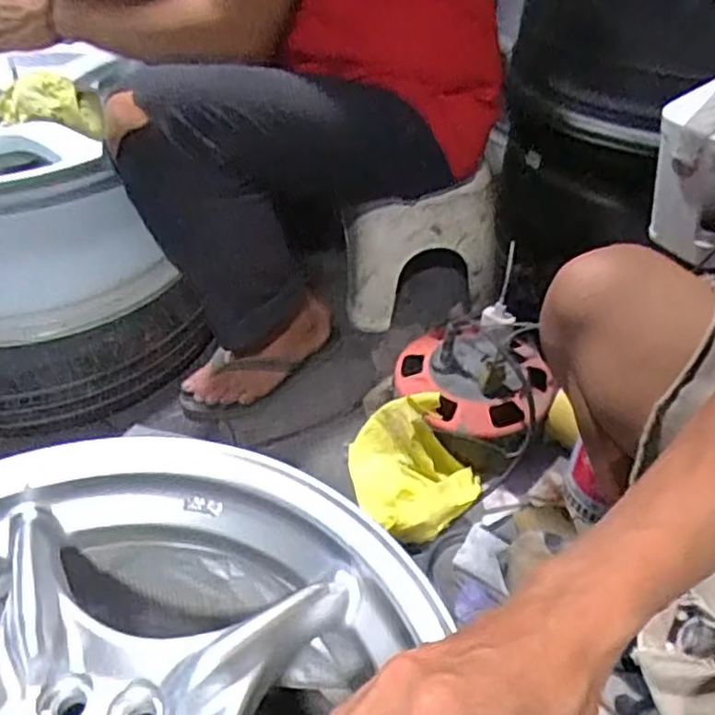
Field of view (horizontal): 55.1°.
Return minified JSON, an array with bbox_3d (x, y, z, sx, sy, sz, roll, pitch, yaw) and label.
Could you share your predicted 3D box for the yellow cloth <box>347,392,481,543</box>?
[{"bbox_3d":[0.057,0.125,0.823,0.138,0.093,0.168,-28,49,-28],"label":"yellow cloth"}]

